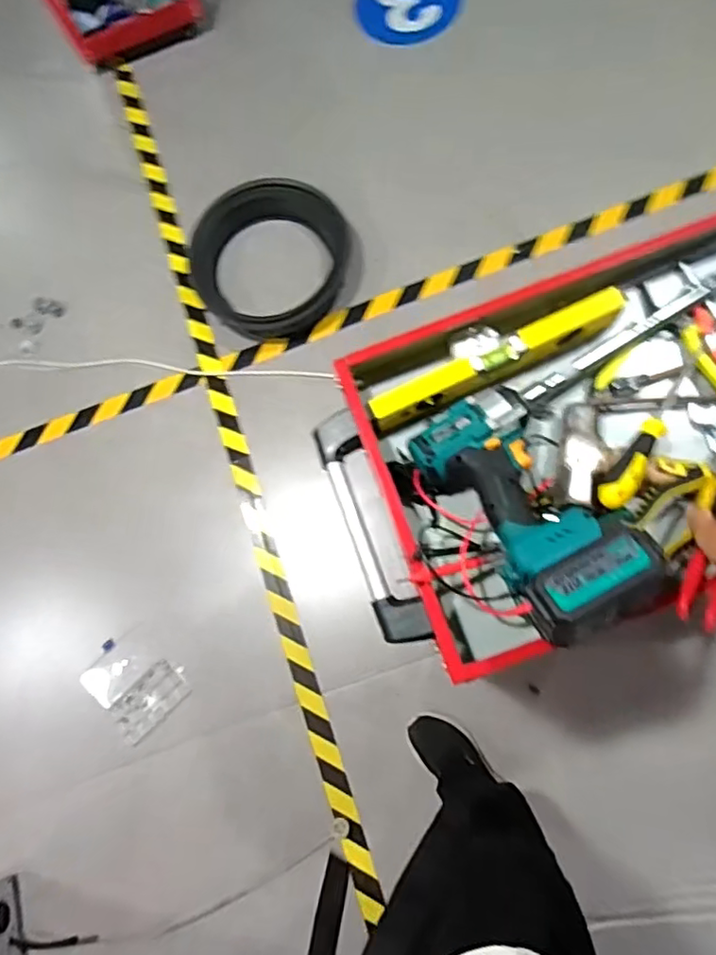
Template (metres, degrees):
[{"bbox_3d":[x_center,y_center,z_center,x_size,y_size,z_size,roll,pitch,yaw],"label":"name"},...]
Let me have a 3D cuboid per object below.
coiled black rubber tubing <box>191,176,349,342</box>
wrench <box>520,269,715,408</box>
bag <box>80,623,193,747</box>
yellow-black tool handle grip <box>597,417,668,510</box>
[{"bbox_3d":[-0.213,-0.524,1.473,0.366,0.132,0.362,-34,75,-2],"label":"coiled black rubber tubing"},{"bbox_3d":[0.295,-0.153,0.661,0.269,0.034,0.023,-32,75,-1],"label":"wrench"},{"bbox_3d":[-0.498,0.451,1.337,0.214,0.011,0.185,39,84,14],"label":"bag"},{"bbox_3d":[0.274,-0.014,0.605,0.026,0.019,0.102,36,87,8],"label":"yellow-black tool handle grip"}]

